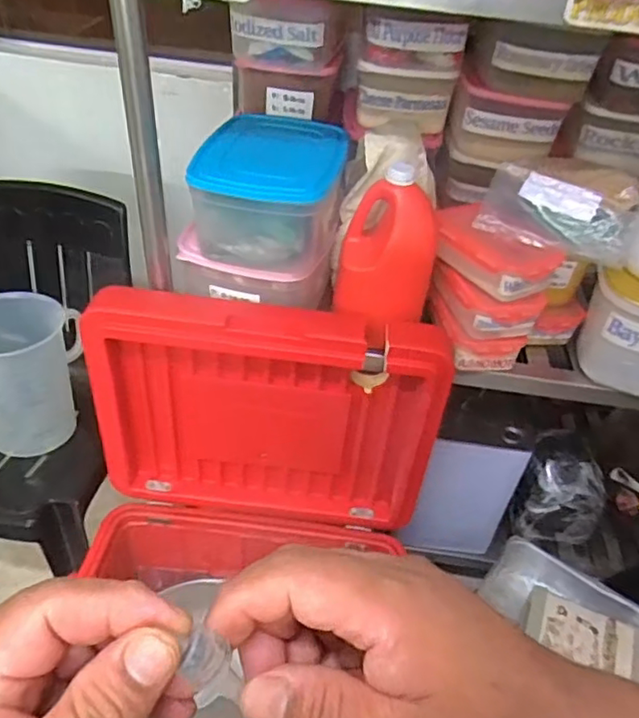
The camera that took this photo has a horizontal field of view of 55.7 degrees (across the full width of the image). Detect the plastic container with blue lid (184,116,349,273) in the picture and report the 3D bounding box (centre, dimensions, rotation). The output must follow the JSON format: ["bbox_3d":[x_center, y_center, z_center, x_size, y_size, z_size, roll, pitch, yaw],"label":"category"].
[{"bbox_3d":[-0.074,-0.267,0.958,0.210,0.141,0.232,8,42,1],"label":"plastic container with blue lid"}]

